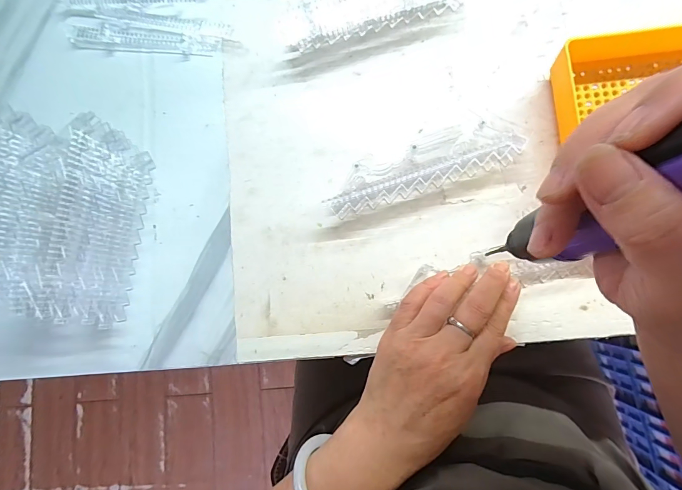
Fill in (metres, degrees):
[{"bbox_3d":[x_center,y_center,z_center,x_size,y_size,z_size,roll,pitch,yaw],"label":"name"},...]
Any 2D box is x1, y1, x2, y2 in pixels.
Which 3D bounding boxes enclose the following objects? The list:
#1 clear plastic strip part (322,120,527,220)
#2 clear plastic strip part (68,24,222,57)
[{"bbox_3d":[0.070,-0.070,0.313,0.170,0.009,0.045,-19,82,5],"label":"clear plastic strip part"},{"bbox_3d":[-0.205,-0.213,0.369,0.167,0.009,0.024,7,85,8],"label":"clear plastic strip part"}]

